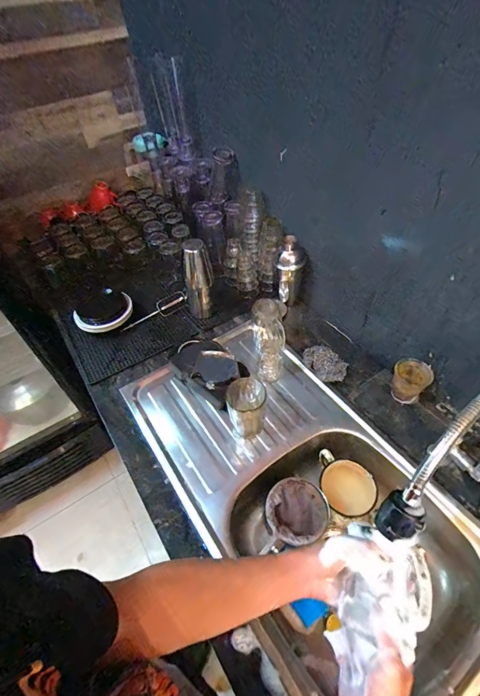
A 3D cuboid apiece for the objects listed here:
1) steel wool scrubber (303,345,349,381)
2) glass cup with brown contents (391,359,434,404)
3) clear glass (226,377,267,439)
[{"bbox_3d":[0.195,0.042,0.795,0.071,0.049,0.112,-32,54,-21],"label":"steel wool scrubber"},{"bbox_3d":[0.358,0.078,0.734,0.070,0.095,0.064,-2,49,3],"label":"glass cup with brown contents"},{"bbox_3d":[0.012,0.123,0.698,0.074,0.104,0.080,5,50,10],"label":"clear glass"}]

